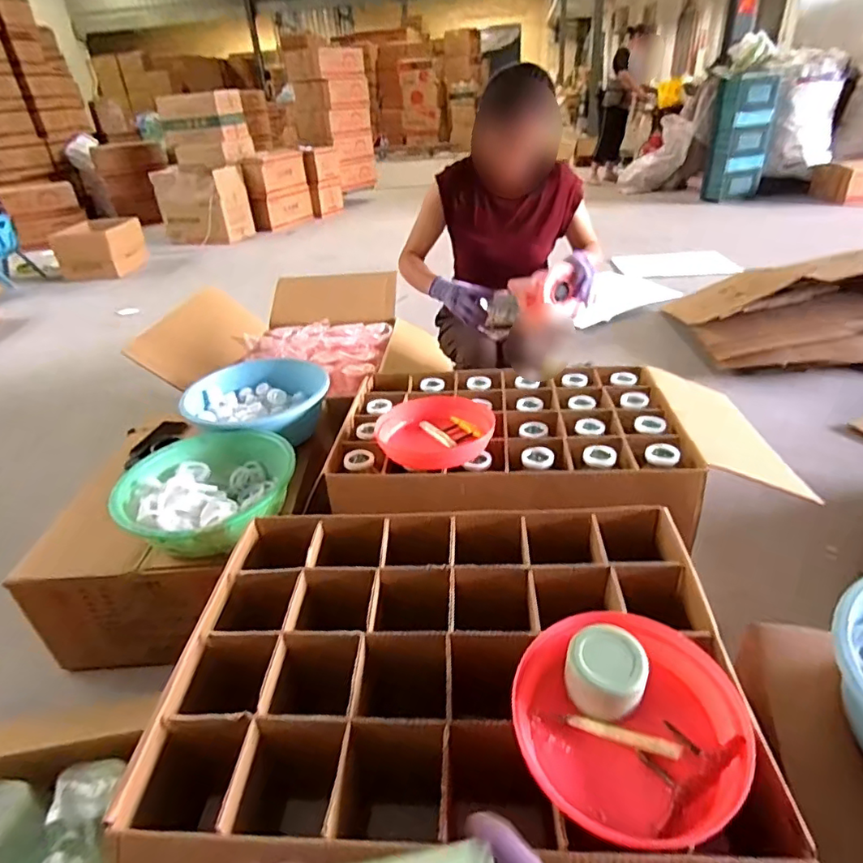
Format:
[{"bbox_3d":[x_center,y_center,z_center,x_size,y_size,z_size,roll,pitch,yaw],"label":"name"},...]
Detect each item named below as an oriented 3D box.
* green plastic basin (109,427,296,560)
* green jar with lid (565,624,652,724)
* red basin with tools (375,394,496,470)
[{"bbox_3d":[-0.469,0.120,1.142,0.352,0.104,0.352,-4,32,2],"label":"green plastic basin"},{"bbox_3d":[0.196,0.271,0.612,0.086,0.062,0.077,3,33,13],"label":"green jar with lid"},{"bbox_3d":[0.017,-0.021,1.140,0.224,0.055,0.291,1,32,10],"label":"red basin with tools"}]

